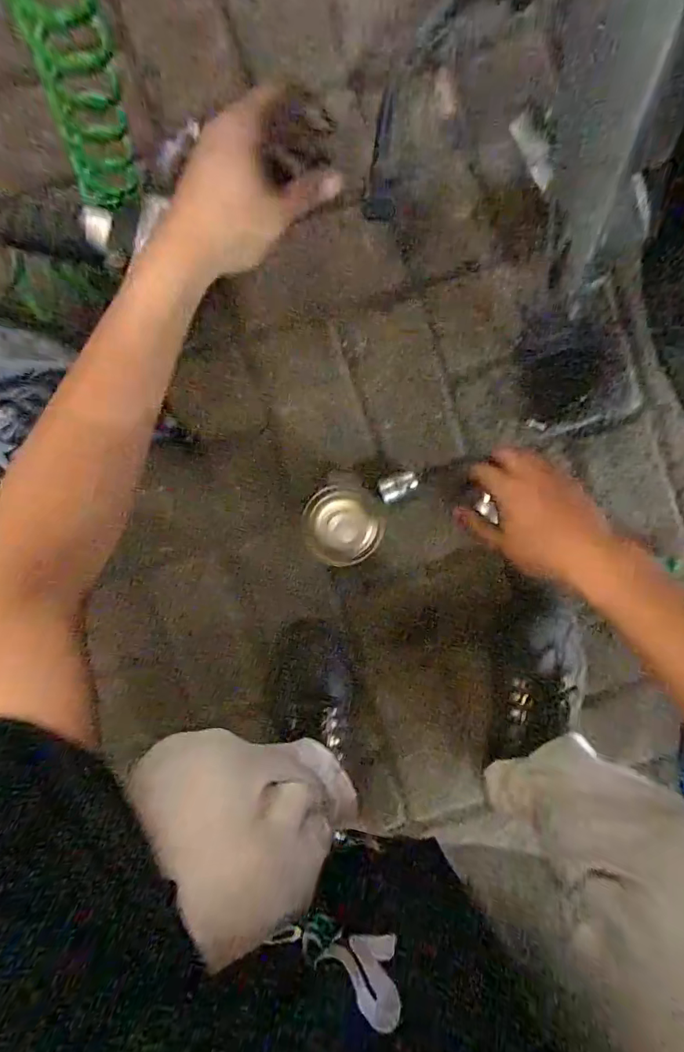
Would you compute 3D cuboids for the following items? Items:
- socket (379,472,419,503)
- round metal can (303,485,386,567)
[{"bbox_3d":[0.065,-0.048,0.536,0.044,0.032,0.028,-24,97,3],"label":"socket"},{"bbox_3d":[0.002,0.001,0.342,0.061,0.024,0.055,7,96,-2],"label":"round metal can"}]

